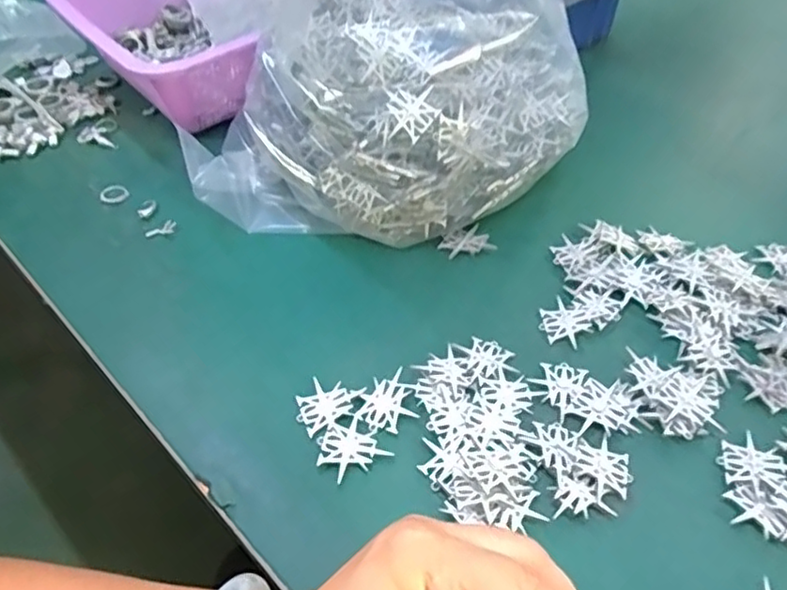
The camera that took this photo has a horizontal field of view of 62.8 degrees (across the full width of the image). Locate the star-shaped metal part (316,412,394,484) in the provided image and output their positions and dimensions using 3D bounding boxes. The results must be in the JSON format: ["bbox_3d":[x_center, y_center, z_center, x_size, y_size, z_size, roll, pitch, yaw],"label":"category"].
[{"bbox_3d":[-0.025,0.085,0.354,0.033,0.004,0.030,-32,56,-22],"label":"star-shaped metal part"}]

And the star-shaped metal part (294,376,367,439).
[{"bbox_3d":[-0.038,0.062,0.374,0.039,0.004,0.028,-31,55,-22],"label":"star-shaped metal part"}]

